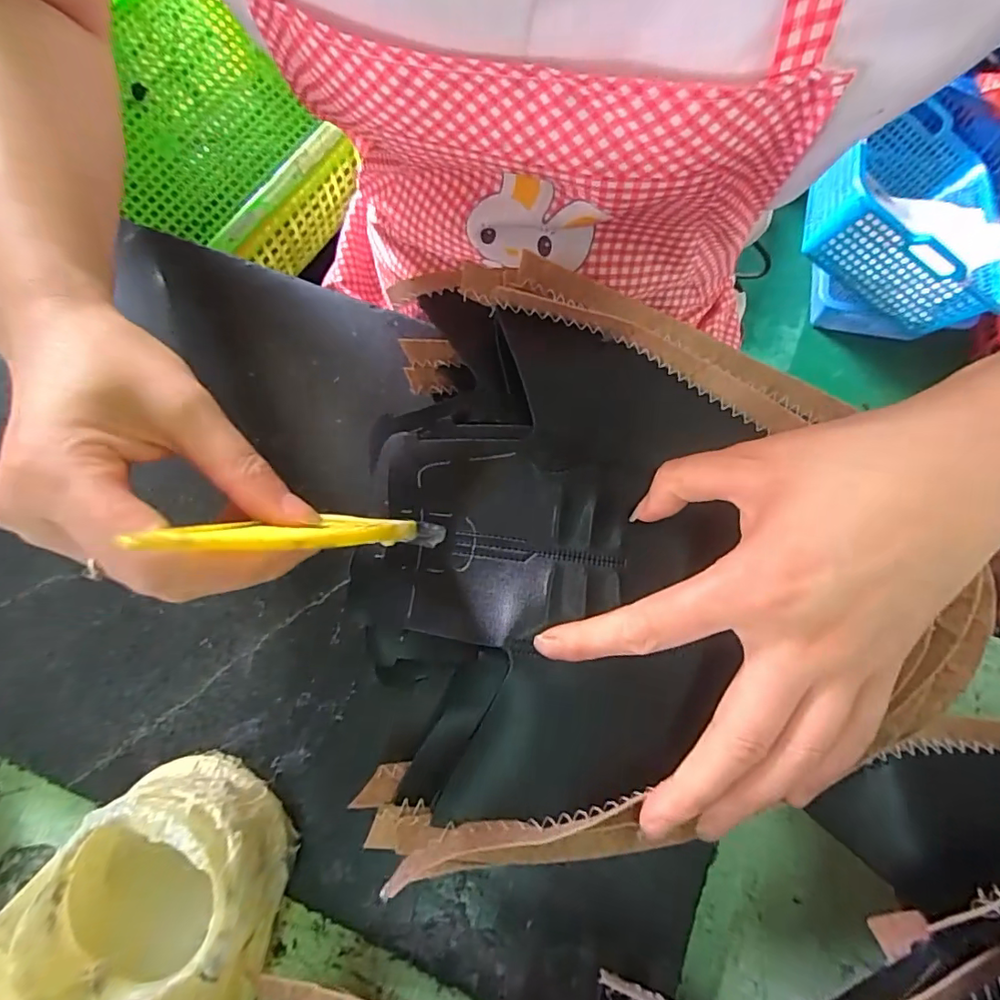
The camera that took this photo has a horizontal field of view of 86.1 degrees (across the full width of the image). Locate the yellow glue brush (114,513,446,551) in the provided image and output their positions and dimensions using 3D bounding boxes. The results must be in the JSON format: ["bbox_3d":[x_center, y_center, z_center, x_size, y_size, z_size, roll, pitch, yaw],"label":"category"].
[{"bbox_3d":[-0.067,0.012,0.203,0.016,0.121,0.013,-27,71,37],"label":"yellow glue brush"}]

